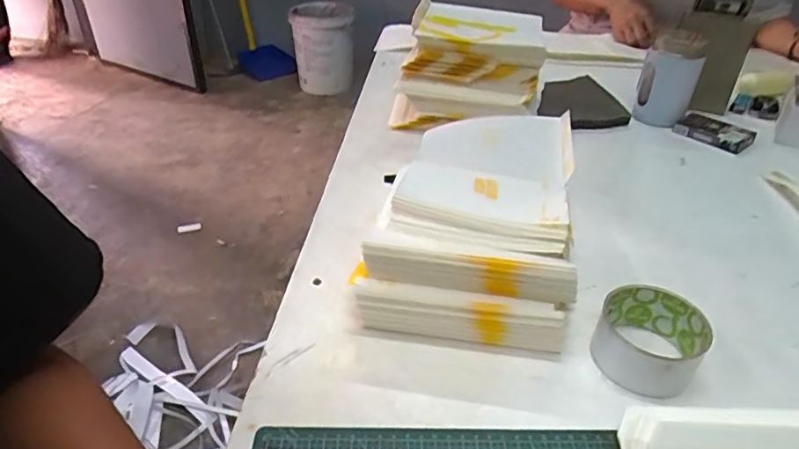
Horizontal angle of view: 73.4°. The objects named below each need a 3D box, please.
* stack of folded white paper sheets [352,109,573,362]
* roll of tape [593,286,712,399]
[{"bbox_3d":[0.080,-0.018,0.554,0.180,0.082,0.318,9,36,9],"label":"stack of folded white paper sheets"},{"bbox_3d":[0.204,0.093,0.440,0.077,0.046,0.076,2,35,-1],"label":"roll of tape"}]

